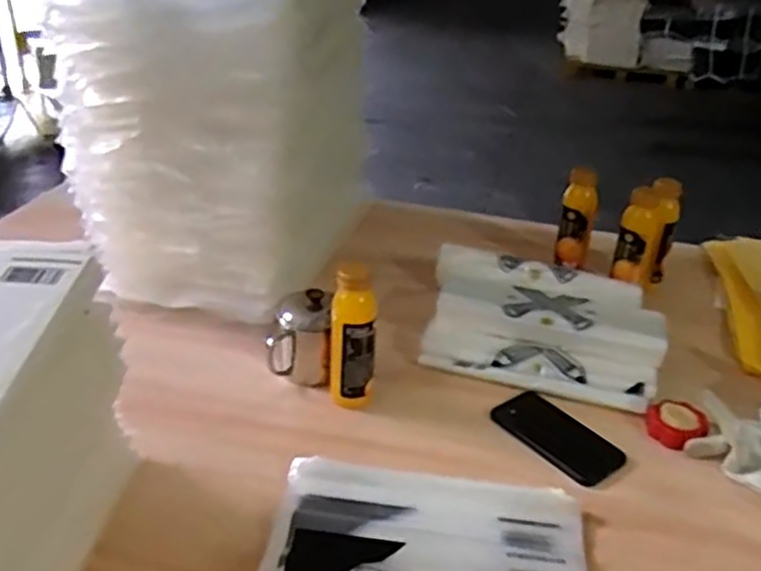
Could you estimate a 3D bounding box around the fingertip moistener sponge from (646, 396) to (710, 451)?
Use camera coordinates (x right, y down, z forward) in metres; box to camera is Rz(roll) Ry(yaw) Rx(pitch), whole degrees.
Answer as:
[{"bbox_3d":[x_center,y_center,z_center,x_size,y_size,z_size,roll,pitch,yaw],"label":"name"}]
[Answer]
[{"bbox_3d":[0.347,0.163,0.874,0.064,0.028,0.067,14,32,19],"label":"fingertip moistener sponge"}]

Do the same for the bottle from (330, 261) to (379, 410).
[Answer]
[{"bbox_3d":[-0.031,0.059,0.852,0.050,0.167,0.047,2,30,-2],"label":"bottle"}]

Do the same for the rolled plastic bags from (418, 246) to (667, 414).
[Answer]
[{"bbox_3d":[0.214,0.041,1.000,0.305,0.083,0.244,9,30,11],"label":"rolled plastic bags"}]

